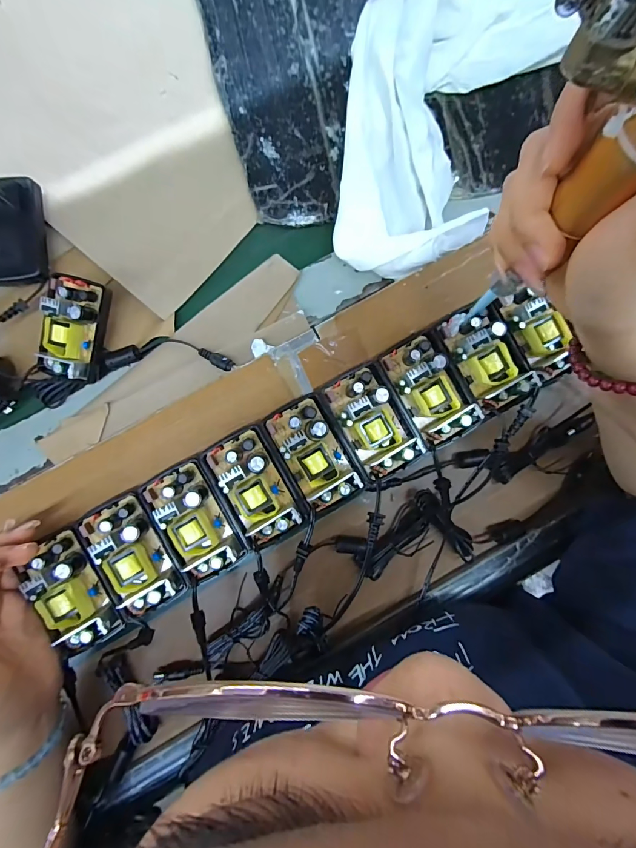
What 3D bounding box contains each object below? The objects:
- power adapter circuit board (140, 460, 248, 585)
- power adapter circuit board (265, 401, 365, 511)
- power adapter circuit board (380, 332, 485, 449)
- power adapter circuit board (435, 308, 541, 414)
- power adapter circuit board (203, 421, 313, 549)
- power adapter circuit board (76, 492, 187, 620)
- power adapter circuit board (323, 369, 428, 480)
[{"bbox_3d":[-0.087,0.070,0.260,0.045,0.024,0.078,-29,92,-4],"label":"power adapter circuit board"},{"bbox_3d":[-0.004,0.022,0.266,0.040,0.019,0.075,-30,92,-4],"label":"power adapter circuit board"},{"bbox_3d":[0.083,-0.025,0.275,0.045,0.025,0.077,-34,92,-4],"label":"power adapter circuit board"},{"bbox_3d":[0.128,-0.049,0.275,0.042,0.021,0.077,-32,92,-4],"label":"power adapter circuit board"},{"bbox_3d":[-0.044,0.044,0.263,0.048,0.020,0.079,-31,92,-4],"label":"power adapter circuit board"},{"bbox_3d":[-0.127,0.093,0.257,0.045,0.021,0.081,-28,91,-4],"label":"power adapter circuit board"},{"bbox_3d":[0.041,-0.001,0.269,0.044,0.022,0.076,-30,92,-4],"label":"power adapter circuit board"}]

